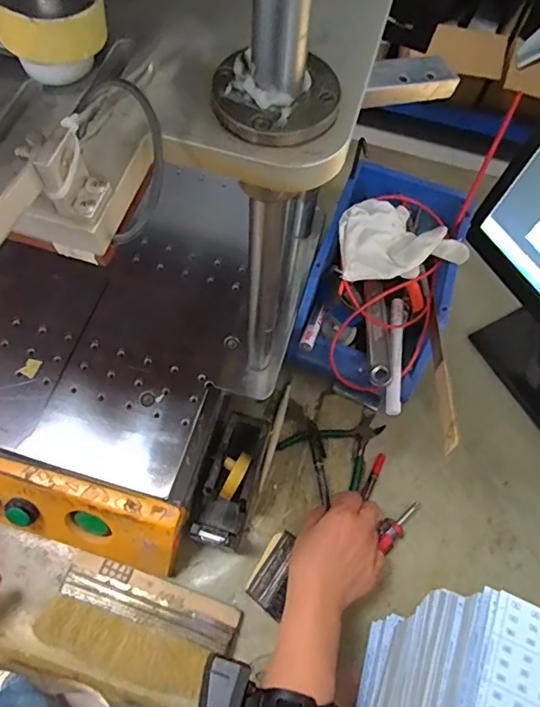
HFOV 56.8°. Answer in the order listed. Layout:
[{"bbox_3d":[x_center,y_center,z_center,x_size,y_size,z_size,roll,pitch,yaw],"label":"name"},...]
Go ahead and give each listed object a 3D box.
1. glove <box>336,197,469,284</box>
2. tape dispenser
[{"bbox_3d":[0.139,-0.126,0.556,0.136,0.048,0.082,-12,67,-9],"label":"glove"},{"bbox_3d":[-0.042,0.134,0.521,0.051,0.074,0.126,14,66,3],"label":"tape dispenser"}]

